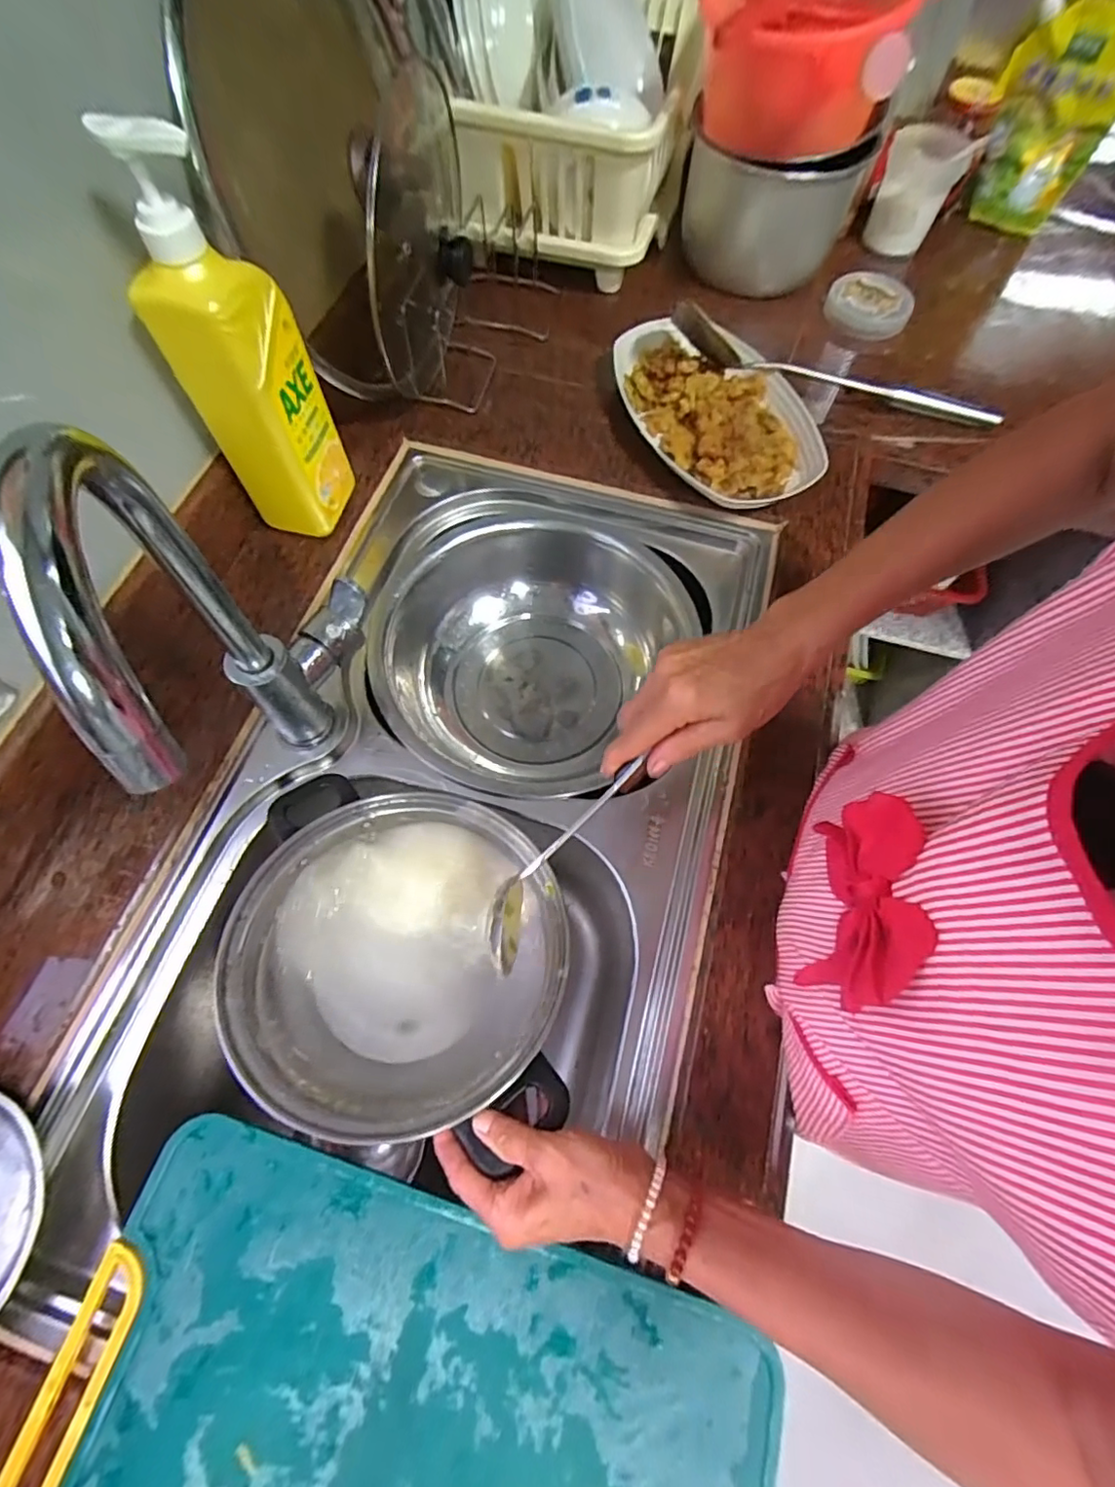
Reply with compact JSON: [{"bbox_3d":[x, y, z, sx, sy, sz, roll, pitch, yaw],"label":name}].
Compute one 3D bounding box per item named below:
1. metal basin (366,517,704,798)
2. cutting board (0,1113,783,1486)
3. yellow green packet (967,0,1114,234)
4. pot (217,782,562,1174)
[{"bbox_3d":[-0.036,-0.092,0.611,0.279,0.109,0.326,36,70,14],"label":"metal basin"},{"bbox_3d":[-0.096,0.421,0.295,0.397,0.007,0.294,15,67,5],"label":"cutting board"},{"bbox_3d":[0.639,-0.811,0.743,0.152,0.206,0.036,15,67,3],"label":"yellow green packet"},{"bbox_3d":[-0.109,0.144,0.416,0.226,0.087,0.224,3,66,0],"label":"pot"}]

